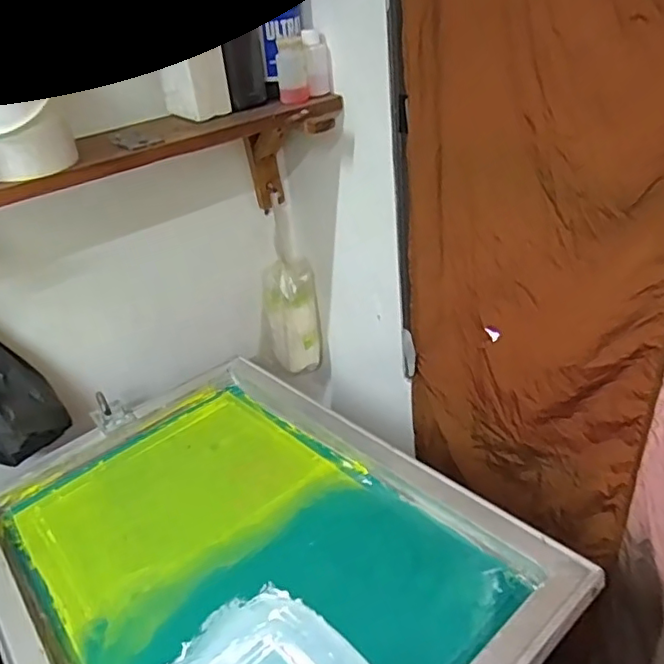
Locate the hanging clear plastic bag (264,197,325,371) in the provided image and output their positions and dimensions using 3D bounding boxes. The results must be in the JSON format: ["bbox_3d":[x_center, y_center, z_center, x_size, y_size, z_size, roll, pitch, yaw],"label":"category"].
[{"bbox_3d":[-0.083,-0.027,1.185,0.110,0.226,0.059,-8,32,-1],"label":"hanging clear plastic bag"}]

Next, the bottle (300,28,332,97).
[{"bbox_3d":[-0.022,-0.402,0.864,0.037,0.086,0.034,-5,32,3],"label":"bottle"}]

